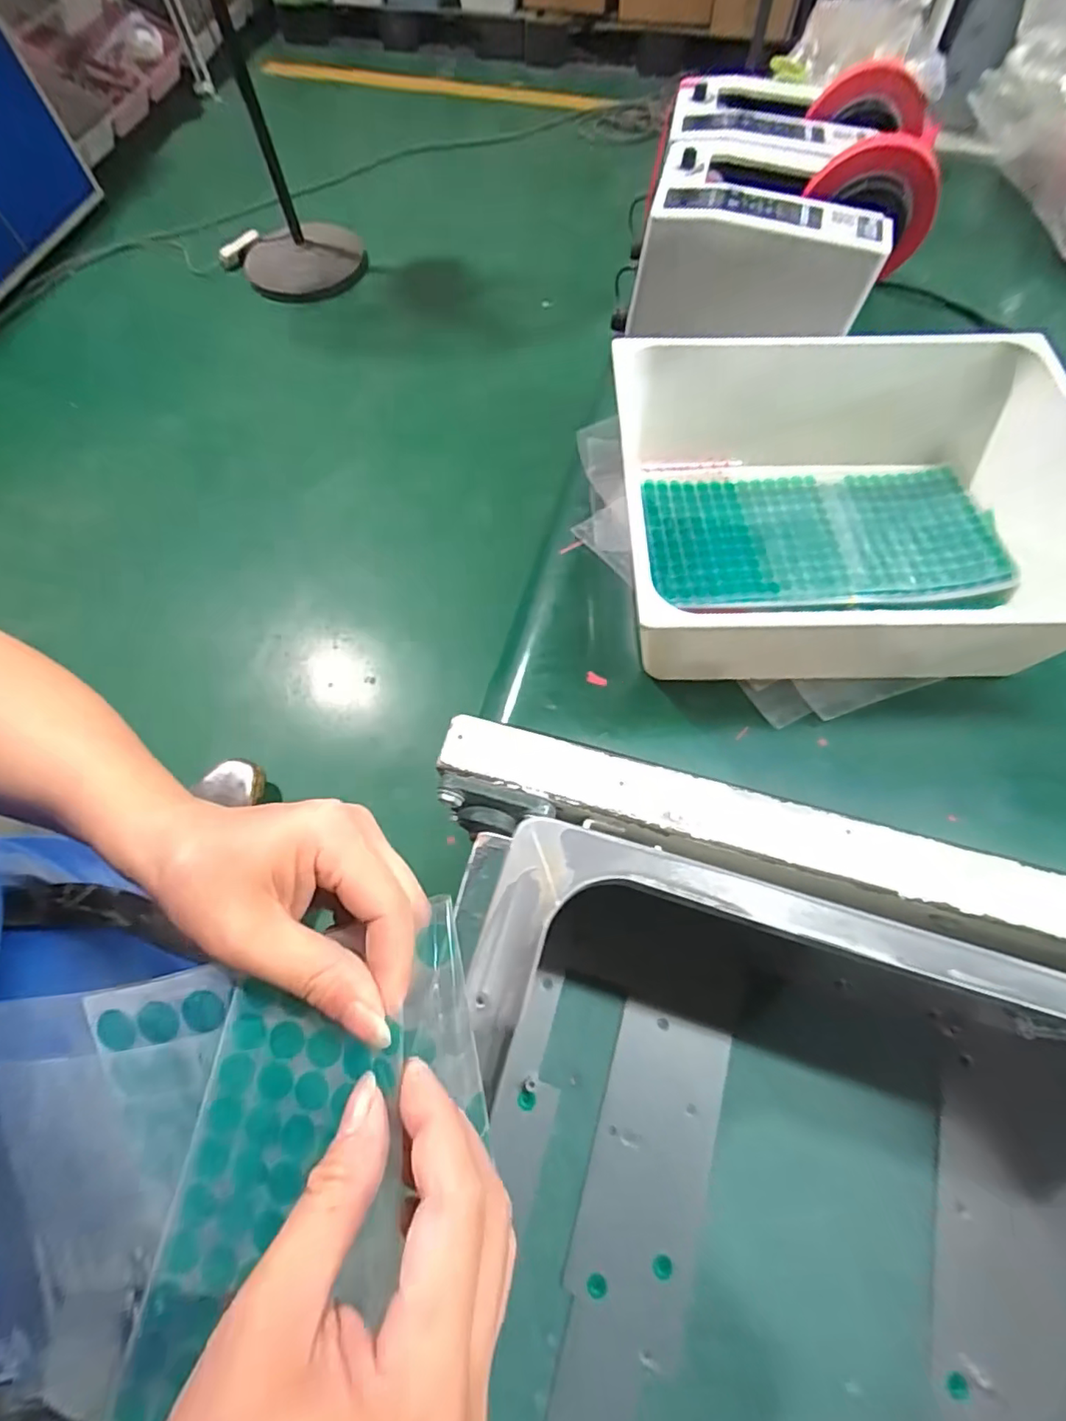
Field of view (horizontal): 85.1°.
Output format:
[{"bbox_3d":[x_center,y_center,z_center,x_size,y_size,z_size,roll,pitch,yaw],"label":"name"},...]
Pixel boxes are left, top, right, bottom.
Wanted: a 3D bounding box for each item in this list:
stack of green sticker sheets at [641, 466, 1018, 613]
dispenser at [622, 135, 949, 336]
[{"bbox_3d":[0.252,-0.155,0.518,0.294,0.020,0.153,-1,66,1],"label":"stack of green sticker sheets"},{"bbox_3d":[0.232,-0.444,0.557,0.251,0.111,0.162,11,67,7],"label":"dispenser"}]

